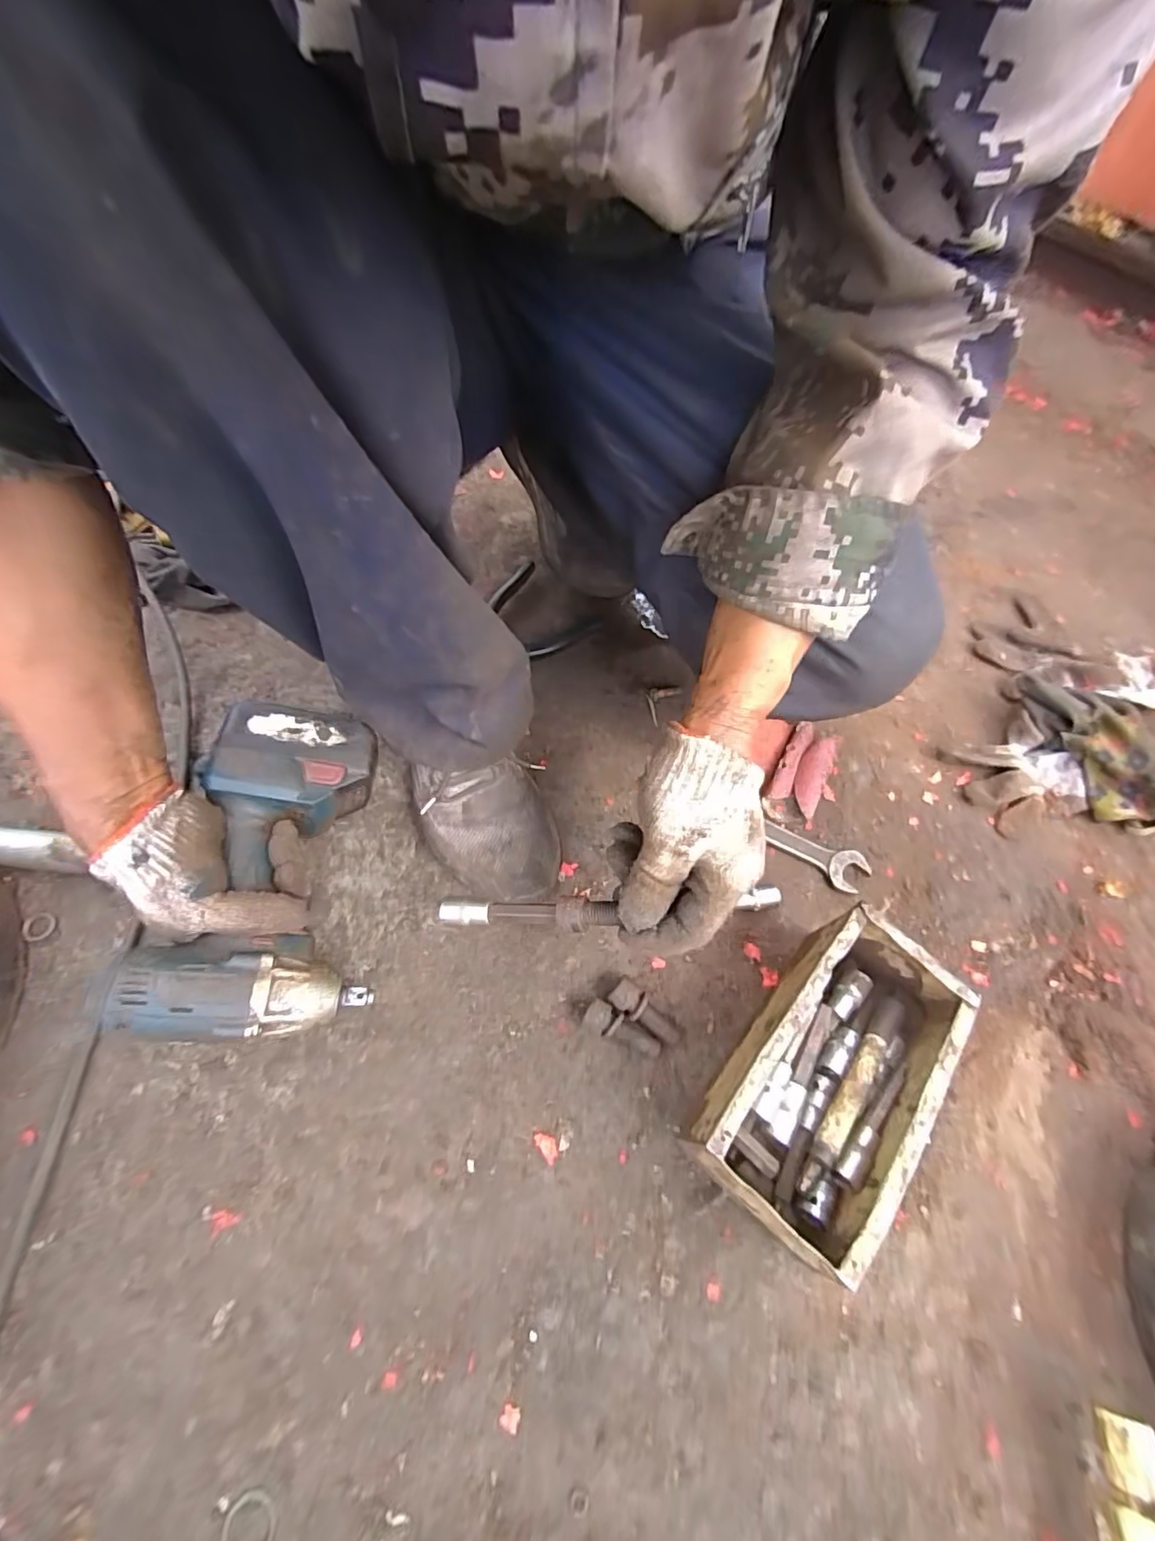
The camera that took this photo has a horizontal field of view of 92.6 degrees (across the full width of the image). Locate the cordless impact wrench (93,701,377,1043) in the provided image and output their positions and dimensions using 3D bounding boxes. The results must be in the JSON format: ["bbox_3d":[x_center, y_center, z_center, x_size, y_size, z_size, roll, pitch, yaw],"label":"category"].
[{"bbox_3d":[-0.239,0.074,0.424,0.164,0.076,0.248,3,66,-28],"label":"cordless impact wrench"}]

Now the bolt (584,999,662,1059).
[{"bbox_3d":[0.034,0.201,0.426,0.061,0.020,0.020,30,65,13],"label":"bolt"}]

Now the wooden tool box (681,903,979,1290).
[{"bbox_3d":[0.179,0.212,0.392,0.107,0.087,0.208,38,66,17],"label":"wooden tool box"}]

